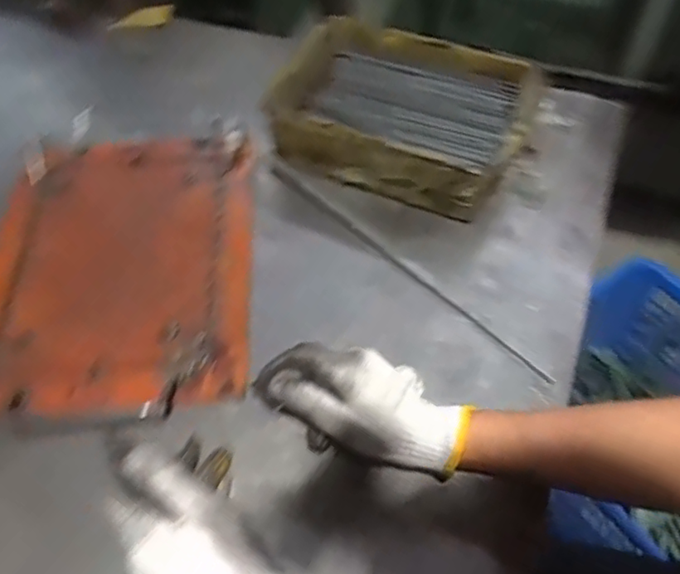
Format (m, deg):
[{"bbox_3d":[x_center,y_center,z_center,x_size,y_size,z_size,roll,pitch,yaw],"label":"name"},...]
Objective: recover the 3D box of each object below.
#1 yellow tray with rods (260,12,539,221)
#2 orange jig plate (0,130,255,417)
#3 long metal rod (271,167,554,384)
[{"bbox_3d":[0.070,-0.179,0.616,0.228,0.078,0.177,25,60,15],"label":"yellow tray with rods"},{"bbox_3d":[-0.200,-0.027,0.542,0.227,0.022,0.283,-2,57,-2],"label":"orange jig plate"},{"bbox_3d":[0.052,-0.024,0.554,0.336,0.006,0.009,40,65,22],"label":"long metal rod"}]

